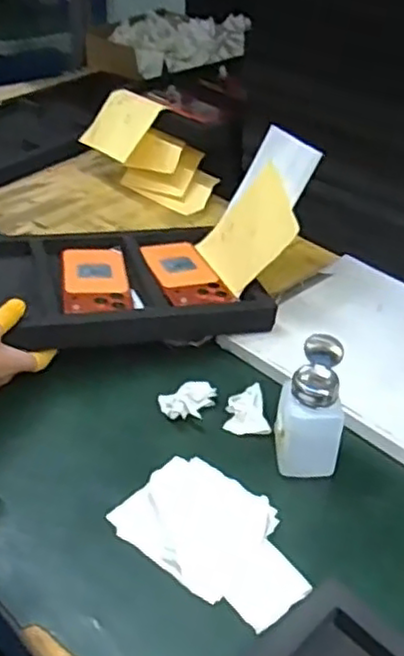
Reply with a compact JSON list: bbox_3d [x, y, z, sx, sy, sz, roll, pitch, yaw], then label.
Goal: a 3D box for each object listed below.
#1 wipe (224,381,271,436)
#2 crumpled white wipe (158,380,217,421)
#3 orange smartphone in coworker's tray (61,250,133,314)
[{"bbox_3d":[0.044,0.080,0.678,0.042,0.020,0.051,1,36,-3],"label":"wipe"},{"bbox_3d":[-0.010,0.072,0.690,0.060,0.015,0.045,-19,42,-28],"label":"crumpled white wipe"},{"bbox_3d":[-0.121,-0.058,0.778,0.073,0.008,0.142,-4,37,-10],"label":"orange smartphone in coworker's tray"}]

